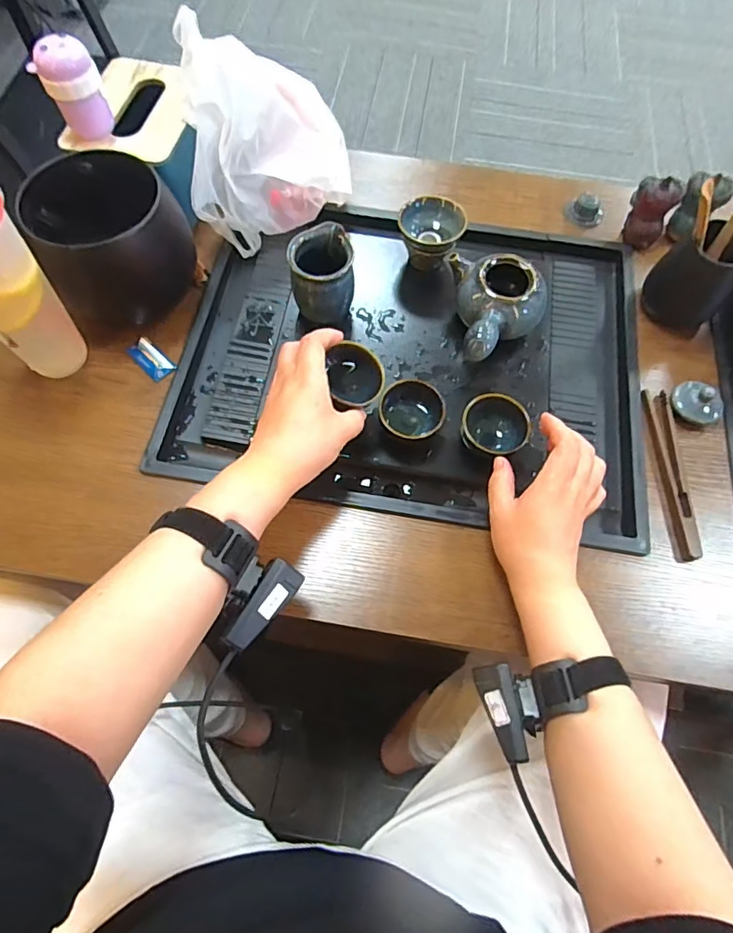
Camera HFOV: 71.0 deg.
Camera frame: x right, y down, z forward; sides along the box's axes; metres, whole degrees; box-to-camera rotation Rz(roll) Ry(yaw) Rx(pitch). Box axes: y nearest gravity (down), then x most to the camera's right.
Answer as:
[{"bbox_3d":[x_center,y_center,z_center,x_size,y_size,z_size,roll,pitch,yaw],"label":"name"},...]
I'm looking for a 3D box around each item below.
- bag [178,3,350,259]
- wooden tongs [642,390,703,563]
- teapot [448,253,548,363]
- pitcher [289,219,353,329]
[{"bbox_3d":[-0.104,-0.354,0.561,0.162,0.150,0.148,-4,68,-4],"label":"bag"},{"bbox_3d":[0.295,0.003,0.499,0.027,0.013,0.175,3,68,-1],"label":"wooden tongs"},{"bbox_3d":[0.139,-0.155,0.542,0.094,0.070,0.130,-1,68,-3],"label":"teapot"},{"bbox_3d":[-0.047,-0.200,0.534,0.065,0.074,0.072,-2,68,-3],"label":"pitcher"}]

